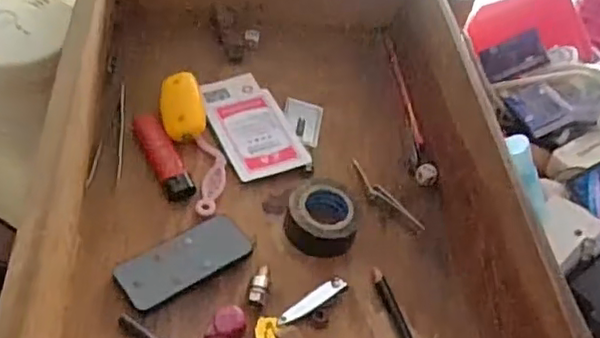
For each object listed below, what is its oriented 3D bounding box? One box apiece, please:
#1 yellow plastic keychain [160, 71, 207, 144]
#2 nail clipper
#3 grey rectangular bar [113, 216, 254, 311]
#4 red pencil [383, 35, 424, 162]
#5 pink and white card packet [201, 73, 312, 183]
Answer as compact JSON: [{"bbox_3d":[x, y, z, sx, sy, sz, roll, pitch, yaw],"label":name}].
[{"bbox_3d":[-0.089,-0.046,0.487,0.031,0.015,0.056,-9,72,-6],"label":"yellow plastic keychain"},{"bbox_3d":[0.007,0.082,0.400,0.049,0.007,0.011,-21,55,-29],"label":"nail clipper"},{"bbox_3d":[-0.074,0.058,0.407,0.083,0.008,0.040,-26,58,-32],"label":"grey rectangular bar"},{"bbox_3d":[0.092,-0.066,0.560,0.010,0.009,0.150,2,47,-11],"label":"red pencil"},{"bbox_3d":[-0.039,-0.035,0.502,0.059,0.006,0.107,-12,51,-23],"label":"pink and white card packet"}]

